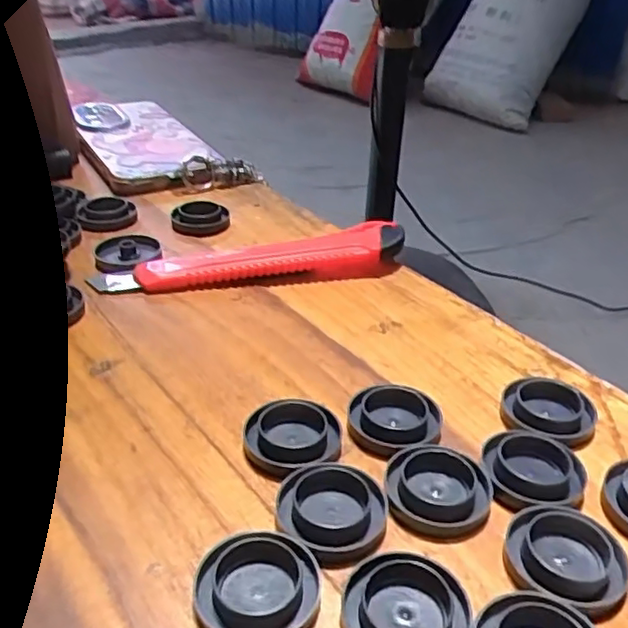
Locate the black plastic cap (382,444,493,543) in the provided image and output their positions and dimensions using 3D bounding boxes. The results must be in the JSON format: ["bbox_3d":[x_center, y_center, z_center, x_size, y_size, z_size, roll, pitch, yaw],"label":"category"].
[{"bbox_3d":[0.039,0.054,0.203,0.031,0.007,0.031,1,32,-1],"label":"black plastic cap"}]

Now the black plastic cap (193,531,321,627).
[{"bbox_3d":[-0.015,0.074,0.174,0.032,0.007,0.032,1,32,-1],"label":"black plastic cap"}]

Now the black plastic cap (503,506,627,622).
[{"bbox_3d":[0.070,0.068,0.183,0.032,0.007,0.030,1,32,-1],"label":"black plastic cap"}]

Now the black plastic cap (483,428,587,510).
[{"bbox_3d":[0.072,0.050,0.213,0.032,0.006,0.034,1,32,-1],"label":"black plastic cap"}]

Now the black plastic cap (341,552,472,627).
[{"bbox_3d":[0.024,0.078,0.169,0.032,0.007,0.032,1,32,-1],"label":"black plastic cap"}]

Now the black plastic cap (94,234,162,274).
[{"bbox_3d":[-0.097,-0.033,0.341,0.032,0.006,0.038,-4,33,-9],"label":"black plastic cap"}]

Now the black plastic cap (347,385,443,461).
[{"bbox_3d":[0.029,0.038,0.232,0.033,0.007,0.033,1,32,-1],"label":"black plastic cap"}]

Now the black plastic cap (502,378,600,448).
[{"bbox_3d":[0.086,0.035,0.240,0.033,0.008,0.033,1,32,-1],"label":"black plastic cap"}]

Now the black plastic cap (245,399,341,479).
[{"bbox_3d":[-0.007,0.042,0.222,0.033,0.008,0.031,1,32,-1],"label":"black plastic cap"}]

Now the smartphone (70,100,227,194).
[{"bbox_3d":[-0.129,-0.129,0.479,0.081,0.014,0.172,-14,35,-23],"label":"smartphone"}]

